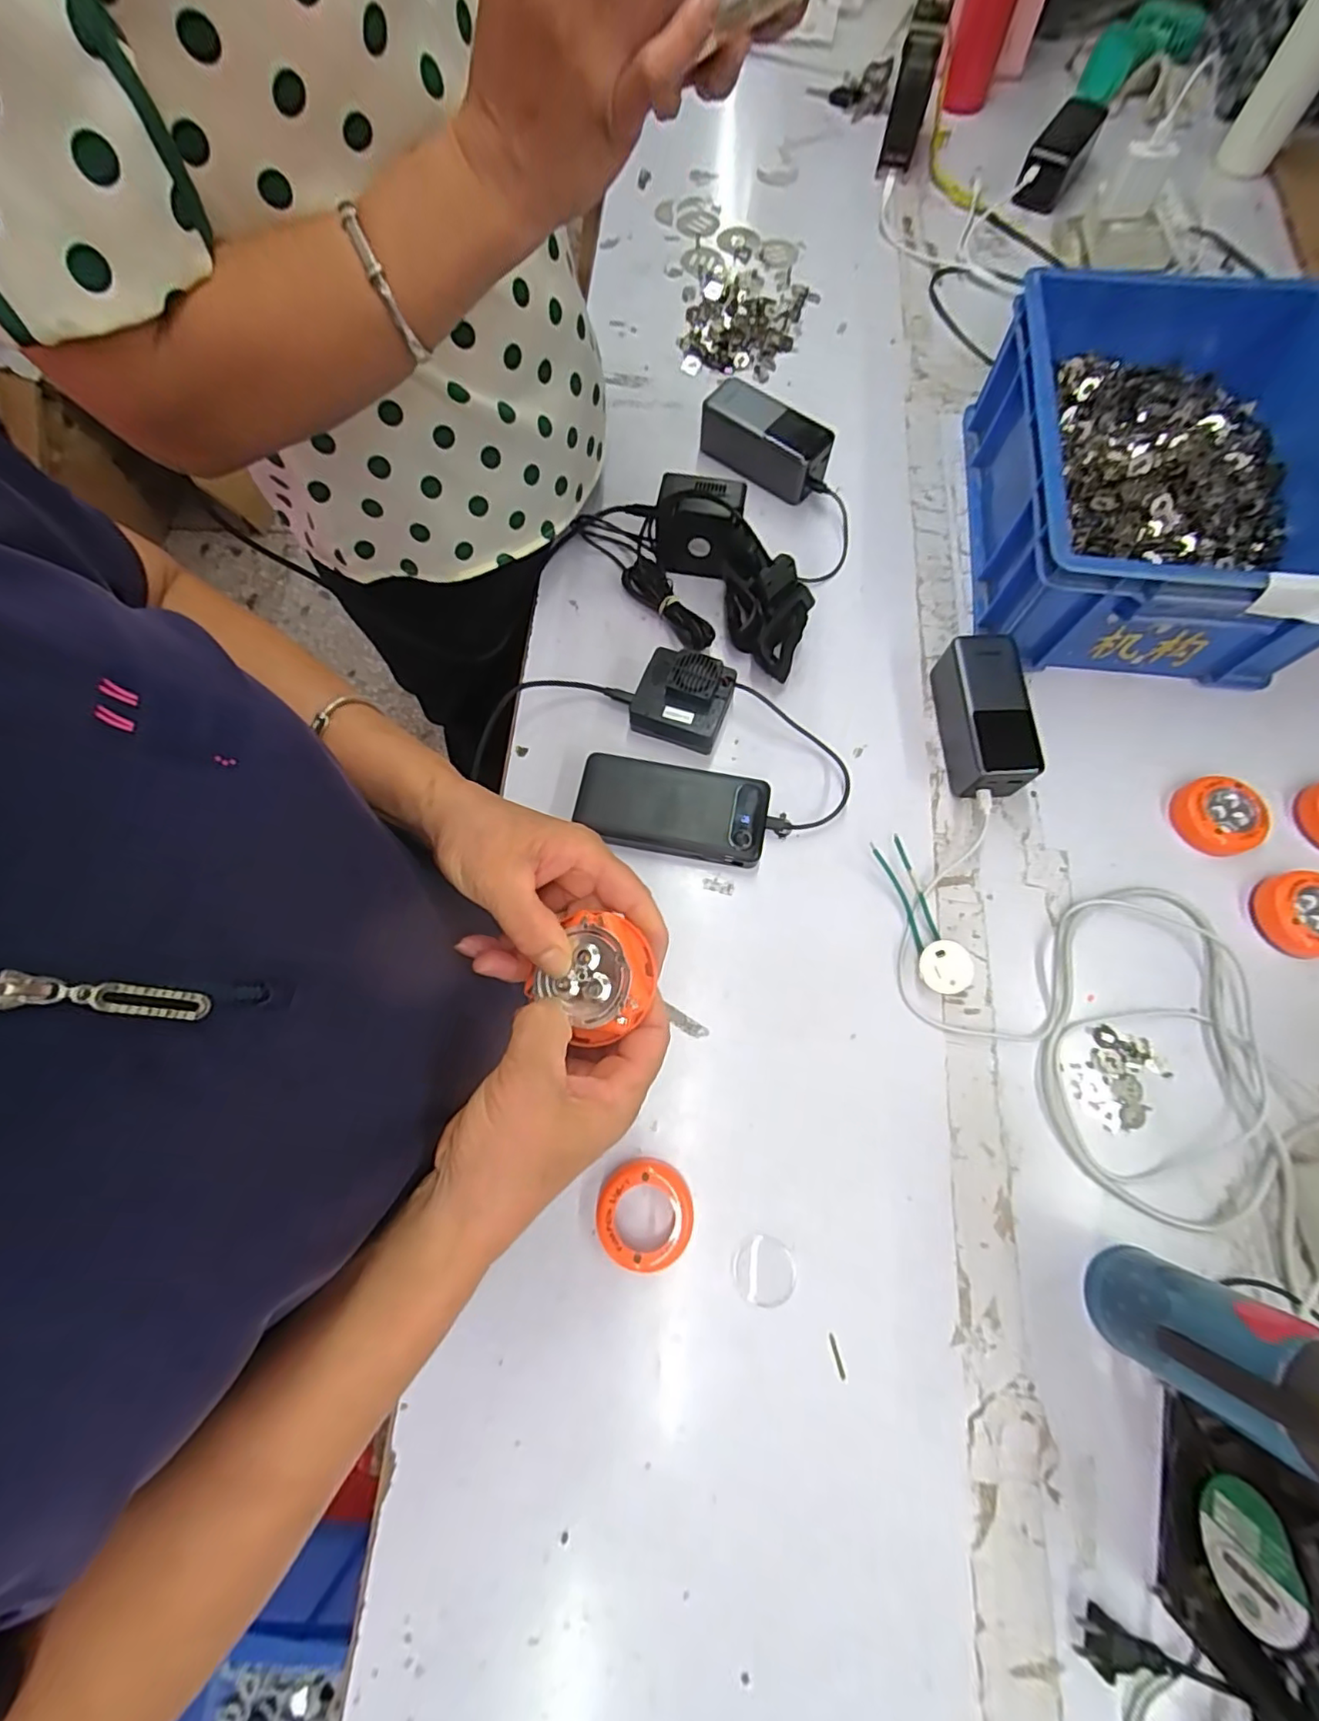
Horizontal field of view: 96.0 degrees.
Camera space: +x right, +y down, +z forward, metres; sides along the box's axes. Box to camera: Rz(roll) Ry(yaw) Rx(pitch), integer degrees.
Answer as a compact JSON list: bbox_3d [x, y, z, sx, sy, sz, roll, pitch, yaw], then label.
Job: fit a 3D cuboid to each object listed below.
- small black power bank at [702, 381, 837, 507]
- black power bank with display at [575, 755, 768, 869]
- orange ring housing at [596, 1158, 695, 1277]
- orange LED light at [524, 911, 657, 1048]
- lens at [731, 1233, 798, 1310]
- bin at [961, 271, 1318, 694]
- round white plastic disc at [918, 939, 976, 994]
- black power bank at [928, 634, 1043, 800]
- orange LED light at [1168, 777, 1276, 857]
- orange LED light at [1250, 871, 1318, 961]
[{"bbox_3d":[0.107,-0.419,0.598,0.135,0.052,0.065,38,76,12],"label":"small black power bank"},{"bbox_3d":[0.011,-0.041,0.495,0.153,0.031,0.075,10,72,4],"label":"black power bank with display"},{"bbox_3d":[-0.010,0.245,0.409,0.065,0.019,0.068,10,73,4],"label":"orange ring housing"},{"bbox_3d":[-0.030,0.057,0.289,0.055,0.017,0.056,0,72,1],"label":"orange LED light"},{"bbox_3d":[0.072,0.281,0.406,0.044,0.004,0.041,12,73,5],"label":"lens"},{"bbox_3d":[0.447,-0.345,0.534,0.282,0.116,0.362,8,72,4],"label":"bin"},{"bbox_3d":[0.220,0.083,0.458,0.038,0.021,0.039,0,72,1],"label":"round white plastic disc"},{"bbox_3d":[0.273,-0.123,0.506,0.059,0.053,0.133,-5,72,-1],"label":"black power bank"},{"bbox_3d":[0.467,-0.038,0.494,0.063,0.018,0.066,0,72,1],"label":"orange LED light"},{"bbox_3d":[0.511,0.043,0.467,0.066,0.019,0.066,18,73,7],"label":"orange LED light"}]

